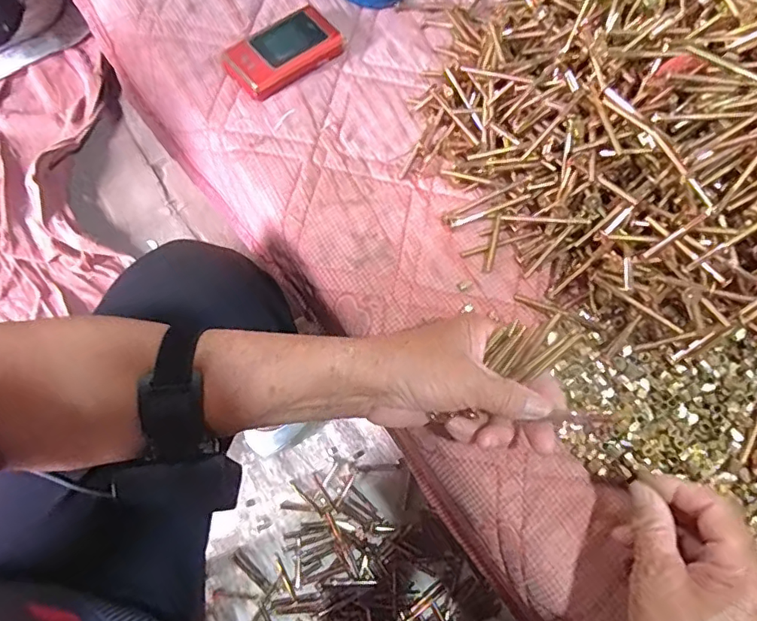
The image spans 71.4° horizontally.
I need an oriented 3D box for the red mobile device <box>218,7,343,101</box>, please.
[{"bbox_3d":[-0.087,-0.240,0.486,0.103,0.022,0.057,-39,75,-15],"label":"red mobile device"}]

